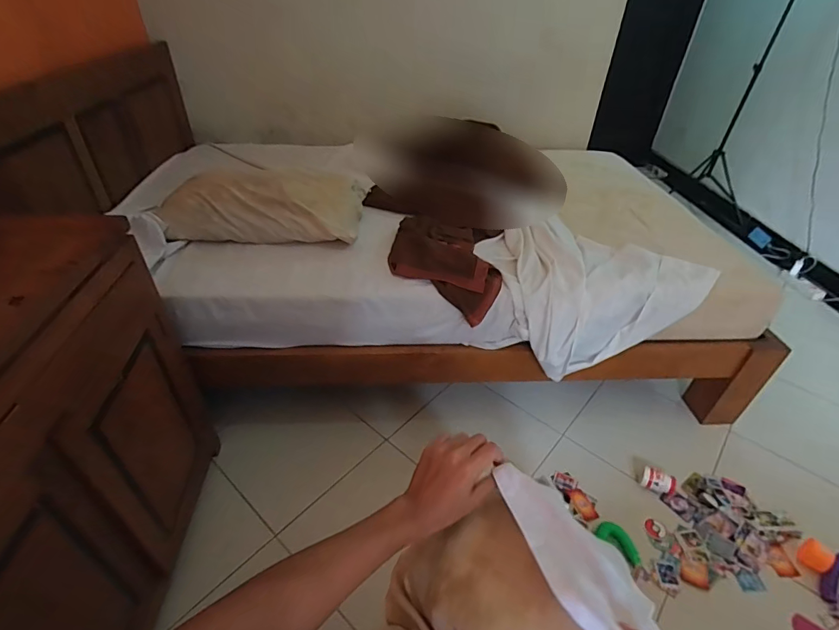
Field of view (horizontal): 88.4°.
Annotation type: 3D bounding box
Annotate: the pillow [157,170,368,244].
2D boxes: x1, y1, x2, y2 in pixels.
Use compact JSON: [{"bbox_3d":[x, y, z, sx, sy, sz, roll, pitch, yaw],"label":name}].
[{"bbox_3d":[-0.445,-0.323,1.284,0.534,0.161,0.298,-4,39,-9],"label":"pillow"}]

